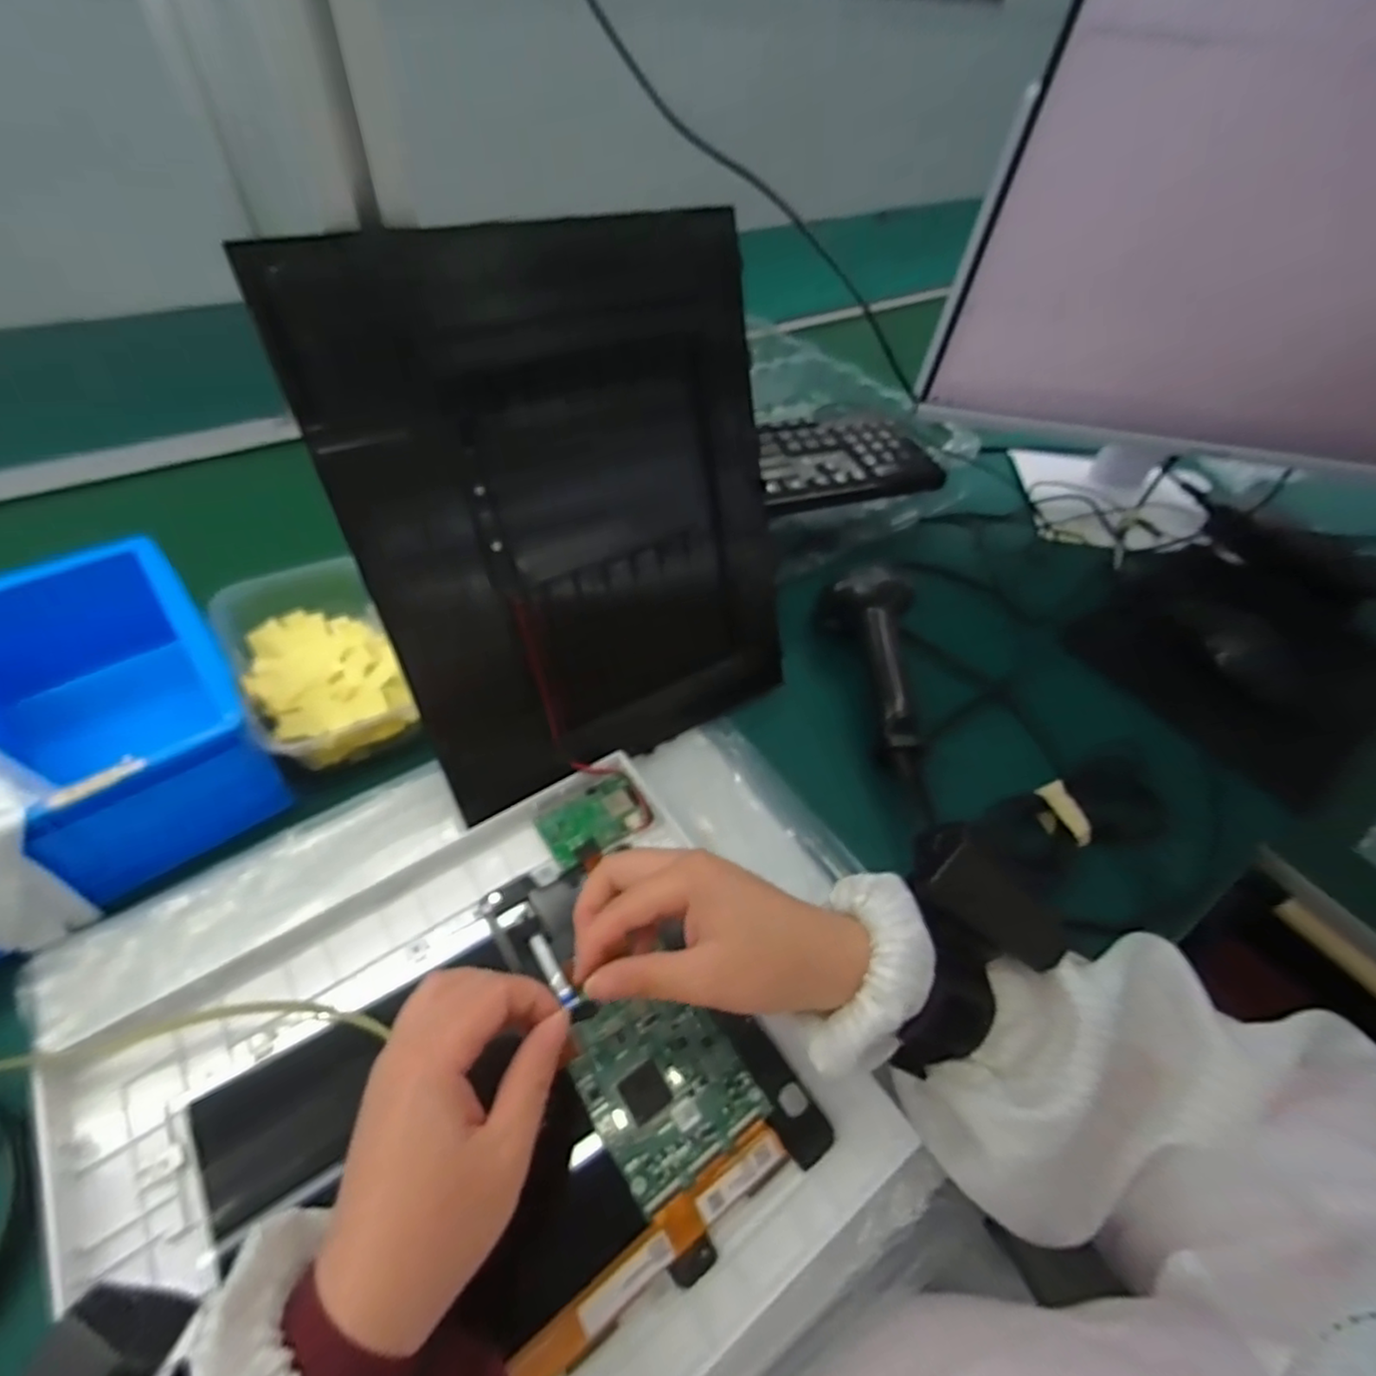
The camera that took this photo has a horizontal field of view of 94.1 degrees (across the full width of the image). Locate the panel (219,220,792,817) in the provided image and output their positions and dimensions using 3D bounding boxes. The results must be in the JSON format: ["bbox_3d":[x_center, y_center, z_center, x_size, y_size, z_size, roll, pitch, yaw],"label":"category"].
[{"bbox_3d":[-0.050,-0.086,0.358,0.239,0.284,0.009,-27,33,-28],"label":"panel"}]

